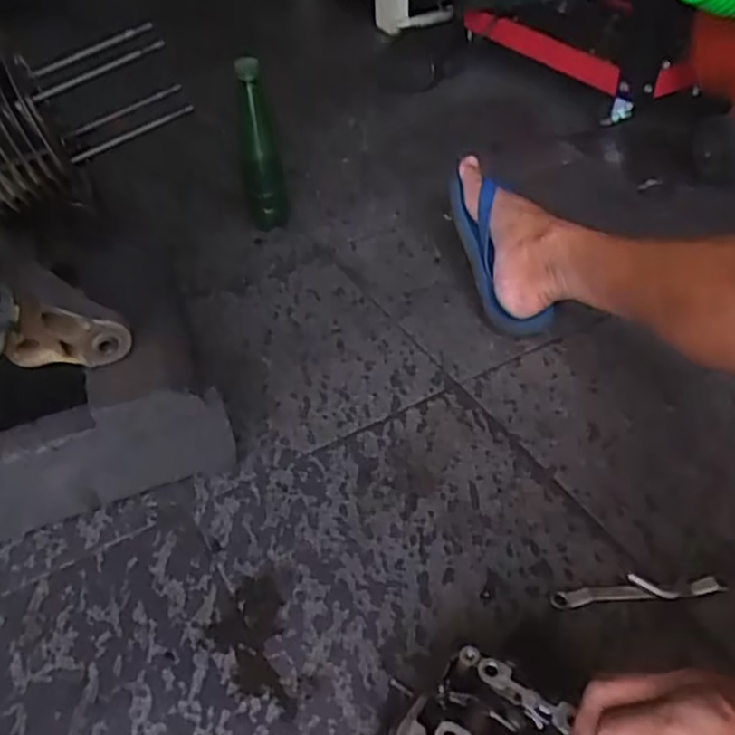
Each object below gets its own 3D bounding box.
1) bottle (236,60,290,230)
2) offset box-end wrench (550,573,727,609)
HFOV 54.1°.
[{"bbox_3d":[-0.140,-0.287,0.943,0.057,0.218,0.066,-10,44,-8],"label":"bottle"},{"bbox_3d":[0.213,0.175,0.570,0.135,0.008,0.018,-5,43,-2],"label":"offset box-end wrench"}]

